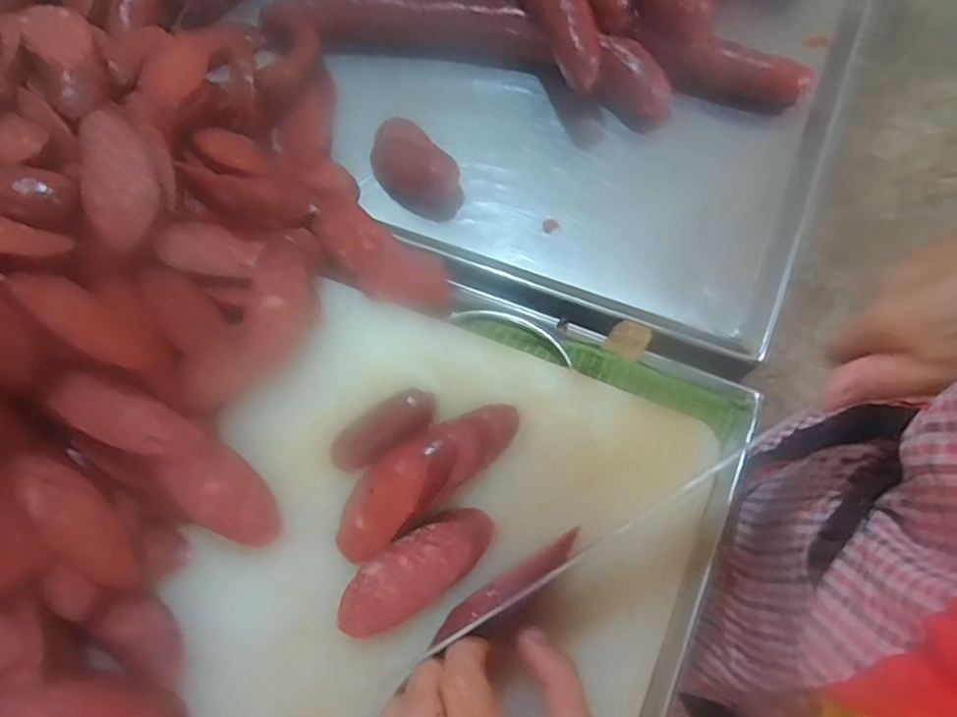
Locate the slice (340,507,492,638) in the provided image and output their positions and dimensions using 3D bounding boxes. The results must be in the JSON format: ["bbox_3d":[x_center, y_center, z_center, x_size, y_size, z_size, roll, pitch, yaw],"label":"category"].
[{"bbox_3d":[-0.034,0.117,0.348,0.094,0.014,0.035,-32,71,-8],"label":"slice"}]

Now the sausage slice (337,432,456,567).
[{"bbox_3d":[-0.050,0.077,0.352,0.087,0.015,0.040,-46,75,6],"label":"sausage slice"}]

